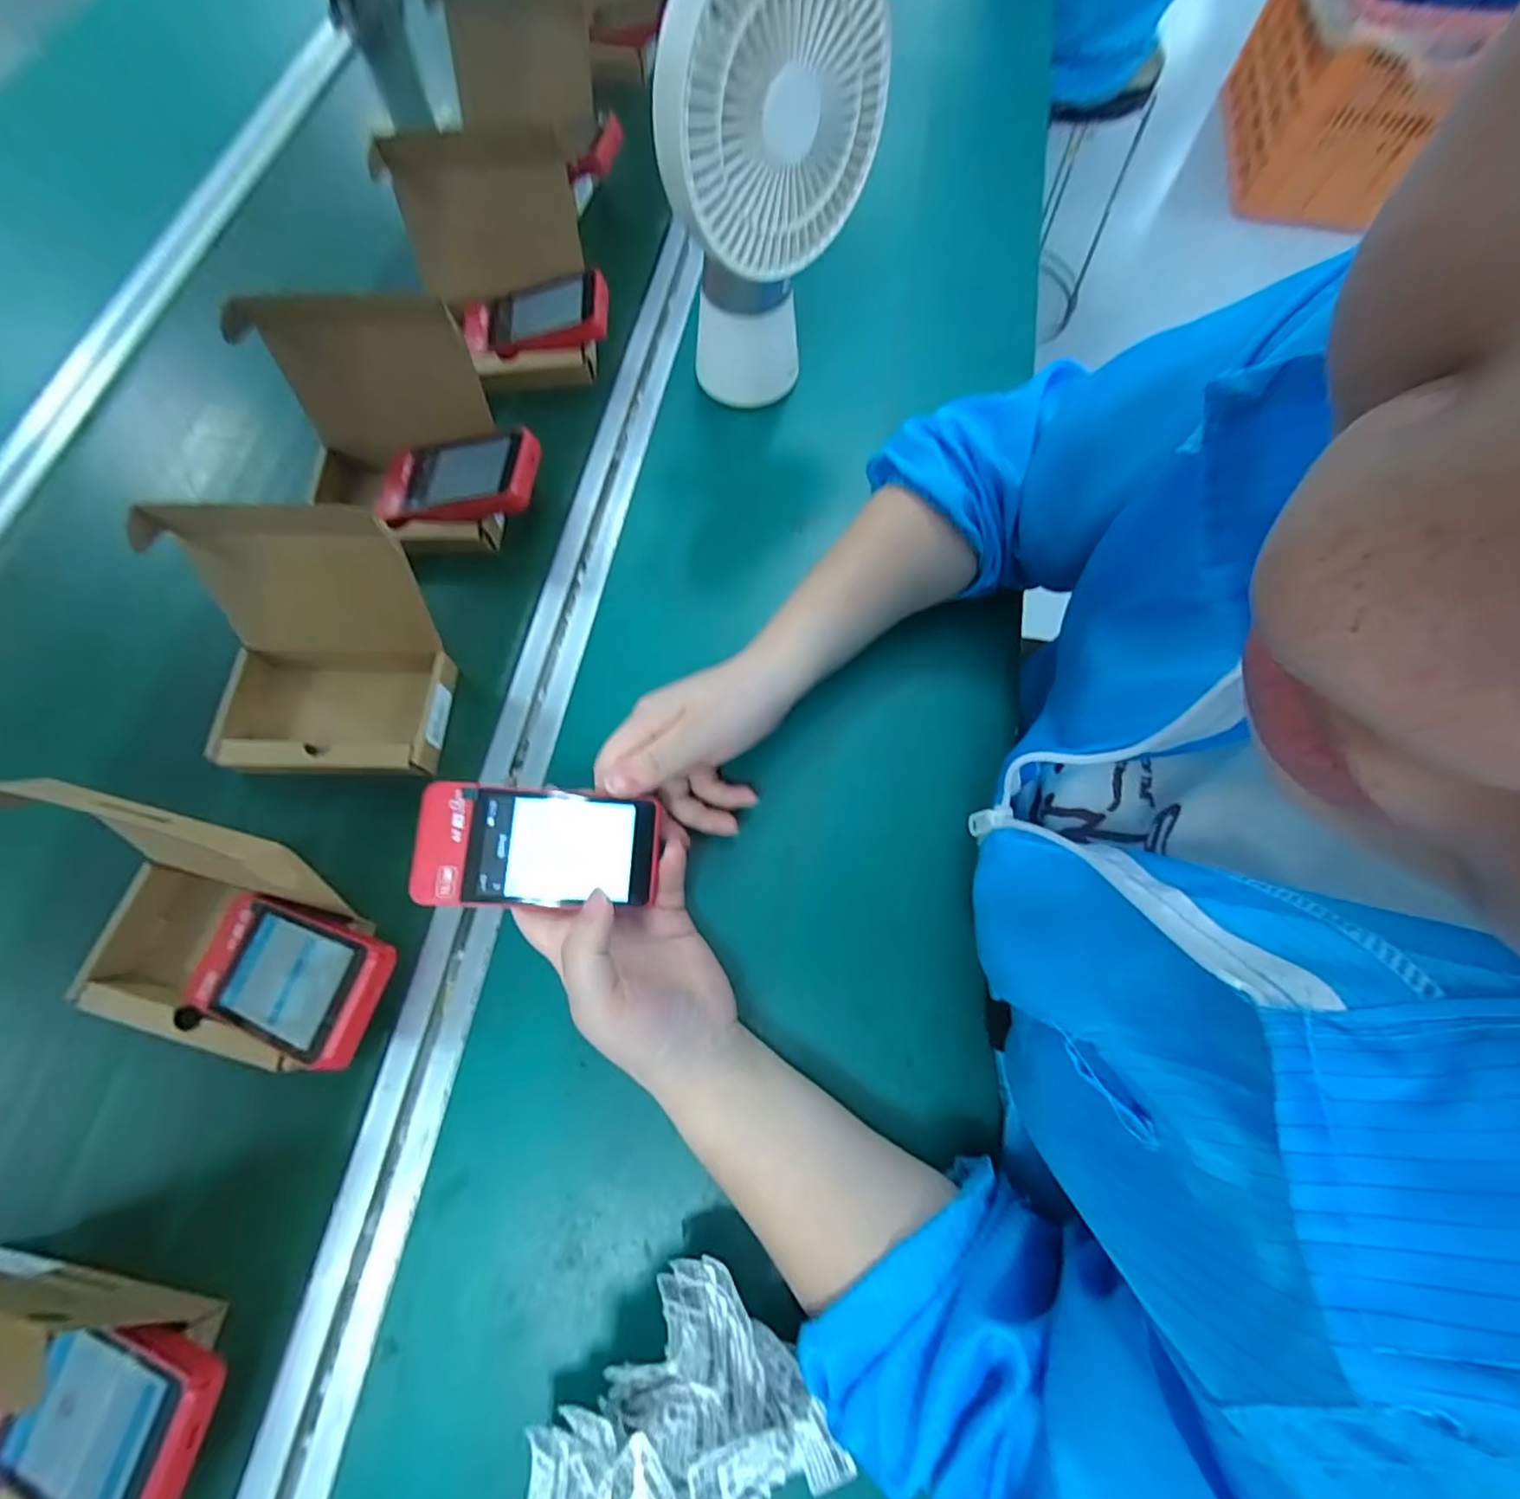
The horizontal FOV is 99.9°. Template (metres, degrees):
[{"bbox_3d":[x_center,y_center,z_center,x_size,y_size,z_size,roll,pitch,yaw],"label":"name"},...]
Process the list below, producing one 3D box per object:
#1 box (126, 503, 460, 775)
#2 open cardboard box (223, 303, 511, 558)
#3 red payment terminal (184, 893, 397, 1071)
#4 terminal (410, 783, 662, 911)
[{"bbox_3d":[-0.279,-0.059,0.390,0.148,0.108,0.129,3,71,2],"label":"box"},{"bbox_3d":[-0.273,-0.215,0.444,0.149,0.117,0.124,-4,71,0],"label":"open cardboard box"},{"bbox_3d":[-0.256,0.120,0.345,0.131,0.015,0.064,9,71,21],"label":"red payment terminal"},{"bbox_3d":[-0.116,0.052,0.340,0.119,0.019,0.061,4,78,-11],"label":"terminal"}]

